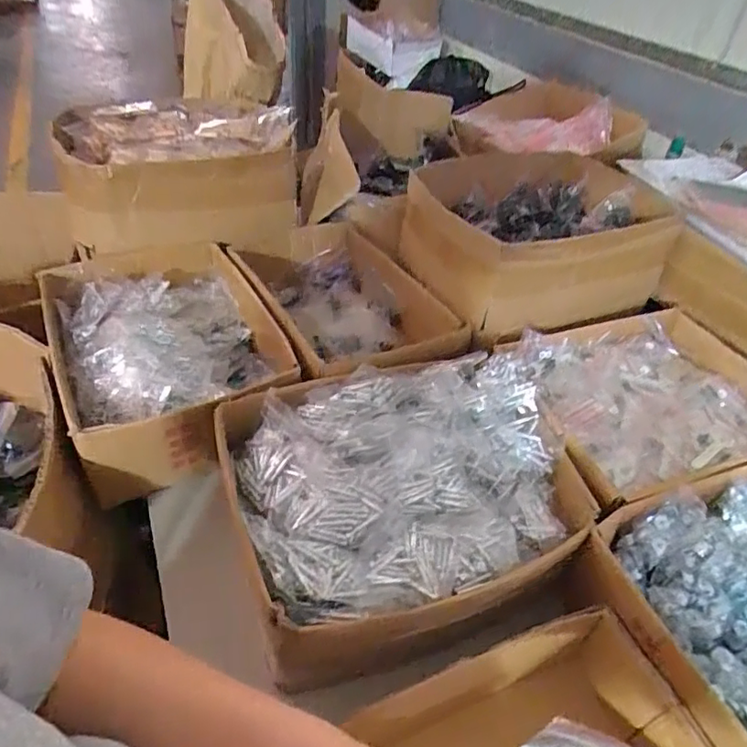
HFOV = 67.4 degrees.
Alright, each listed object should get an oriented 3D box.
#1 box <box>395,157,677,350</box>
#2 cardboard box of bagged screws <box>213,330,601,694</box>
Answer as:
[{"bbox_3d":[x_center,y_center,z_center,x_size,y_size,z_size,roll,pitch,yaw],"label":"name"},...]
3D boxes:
[{"bbox_3d":[0.261,-0.204,0.822,0.356,0.138,0.276,-12,44,-18],"label":"box"},{"bbox_3d":[0.036,0.119,0.571,0.347,0.135,0.279,-12,44,-18],"label":"cardboard box of bagged screws"}]

